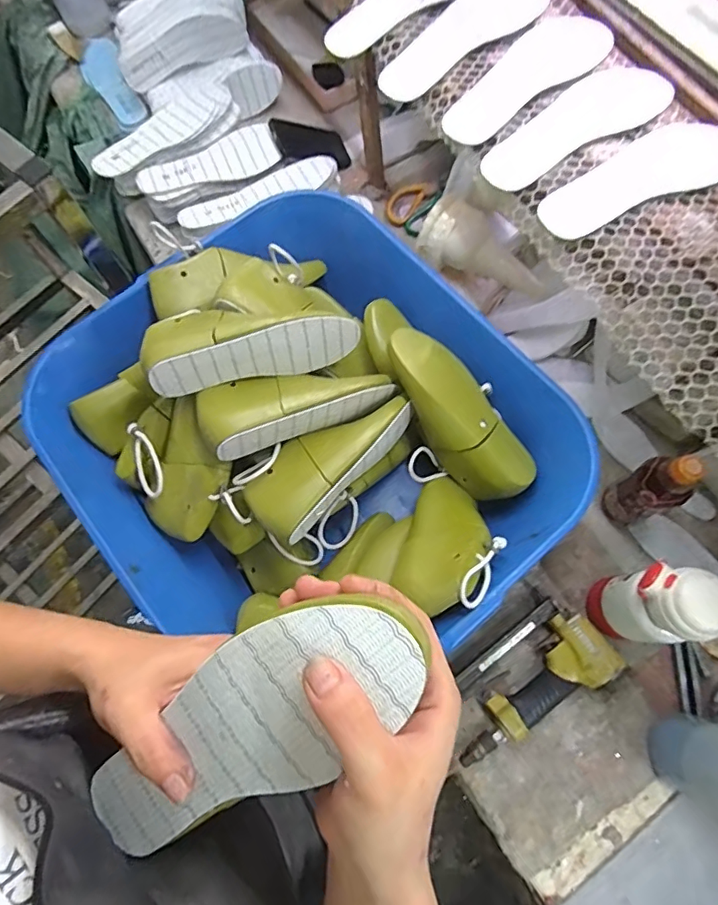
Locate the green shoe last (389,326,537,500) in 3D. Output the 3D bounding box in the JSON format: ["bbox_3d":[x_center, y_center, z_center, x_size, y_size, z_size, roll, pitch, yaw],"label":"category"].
[{"bbox_3d":[0.121,-0.048,0.639,0.085,0.065,0.239,-36,96,-11],"label":"green shoe last"}]

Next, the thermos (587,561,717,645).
[{"bbox_3d":[0.329,0.175,0.587,0.075,0.197,0.080,4,72,2],"label":"thermos"}]

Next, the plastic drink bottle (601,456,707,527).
[{"bbox_3d":[0.369,0.048,0.644,0.057,0.193,0.063,-20,72,-6],"label":"plastic drink bottle"}]

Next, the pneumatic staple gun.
[{"bbox_3d":[0.207,0.292,0.628,0.226,0.046,0.130,-42,76,-12],"label":"pneumatic staple gun"}]

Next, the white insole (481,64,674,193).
[{"bbox_3d":[0.231,-0.350,0.532,0.238,0.006,0.076,-33,74,-10],"label":"white insole"}]

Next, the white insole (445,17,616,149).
[{"bbox_3d":[0.192,-0.418,0.554,0.238,0.008,0.080,-44,76,-12],"label":"white insole"}]

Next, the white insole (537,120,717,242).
[{"bbox_3d":[0.289,-0.279,0.509,0.227,0.004,0.078,-30,73,-9],"label":"white insole"}]

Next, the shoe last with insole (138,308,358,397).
[{"bbox_3d":[-0.128,-0.142,0.600,0.236,0.079,0.095,-18,72,-5],"label":"shoe last with insole"}]

